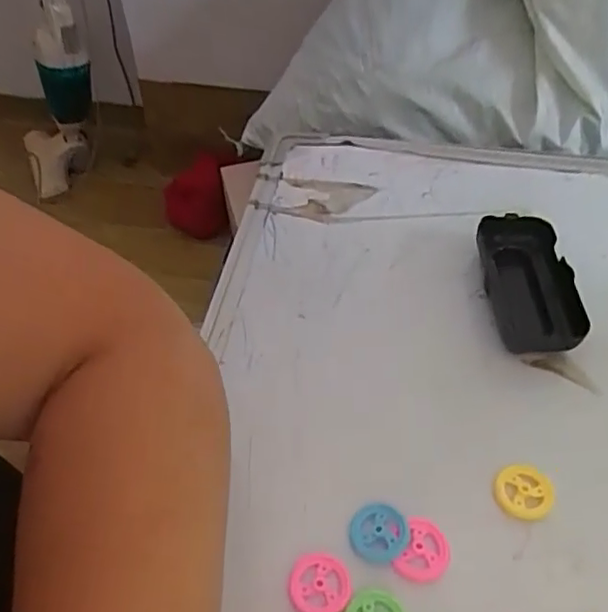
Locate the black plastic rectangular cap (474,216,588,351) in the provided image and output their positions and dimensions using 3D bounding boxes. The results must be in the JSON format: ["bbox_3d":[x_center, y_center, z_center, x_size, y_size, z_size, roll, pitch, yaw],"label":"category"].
[{"bbox_3d":[0.152,-0.018,0.404,0.051,0.026,0.099,-3,48,-2],"label":"black plastic rectangular cap"}]

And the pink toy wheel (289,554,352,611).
[{"bbox_3d":[0.008,0.135,0.289,0.029,0.005,0.029,-1,48,1],"label":"pink toy wheel"}]

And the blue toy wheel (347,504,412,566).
[{"bbox_3d":[0.038,0.114,0.301,0.029,0.007,0.027,-1,48,1],"label":"blue toy wheel"}]

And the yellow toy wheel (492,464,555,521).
[{"bbox_3d":[0.116,0.098,0.317,0.030,0.005,0.028,-1,48,1],"label":"yellow toy wheel"}]

